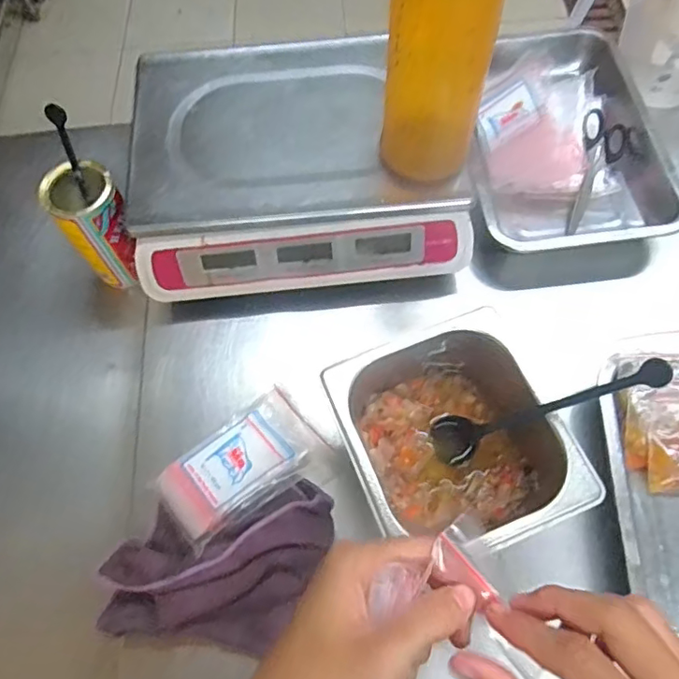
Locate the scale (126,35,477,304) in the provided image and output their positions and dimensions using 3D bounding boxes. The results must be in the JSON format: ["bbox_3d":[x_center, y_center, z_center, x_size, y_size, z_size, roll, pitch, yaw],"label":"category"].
[{"bbox_3d":[-0.046,-0.187,0.594,0.325,0.088,0.261,-6,65,-1],"label":"scale"}]

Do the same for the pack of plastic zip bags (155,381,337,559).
[{"bbox_3d":[-0.089,0.113,0.512,0.145,0.028,0.085,-39,69,-15],"label":"pack of plastic zip bags"}]

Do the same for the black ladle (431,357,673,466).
[{"bbox_3d":[0.154,0.057,0.441,0.018,0.194,0.038,17,57,-39],"label":"black ladle"}]

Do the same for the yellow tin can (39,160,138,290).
[{"bbox_3d":[-0.259,-0.124,0.619,0.067,0.116,0.082,-39,69,-15],"label":"yellow tin can"}]

